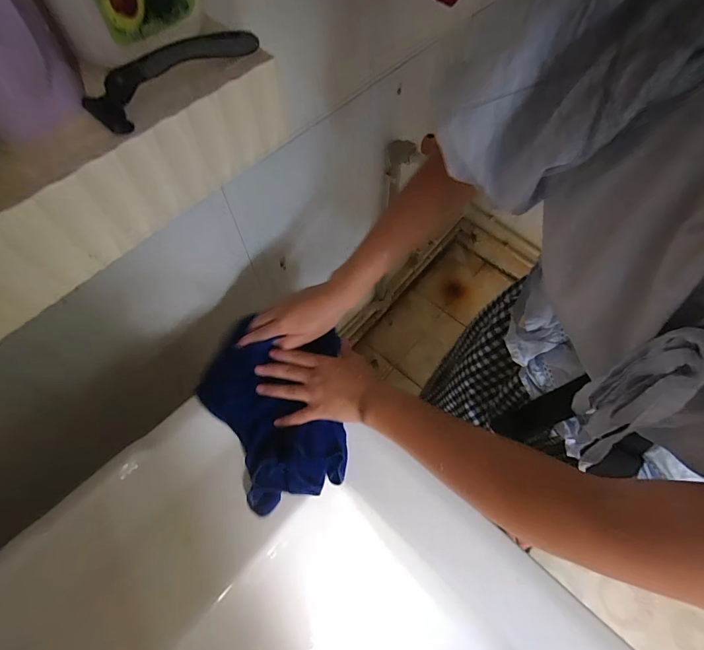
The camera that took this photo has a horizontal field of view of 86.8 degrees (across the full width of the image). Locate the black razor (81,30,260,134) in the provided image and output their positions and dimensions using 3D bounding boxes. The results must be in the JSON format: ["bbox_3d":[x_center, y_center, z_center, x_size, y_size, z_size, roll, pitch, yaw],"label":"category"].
[{"bbox_3d":[-0.132,-0.192,0.271,0.040,0.027,0.135,34,67,17],"label":"black razor"}]

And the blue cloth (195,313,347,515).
[{"bbox_3d":[-0.097,0.095,0.439,0.167,0.038,0.214,-3,63,-4],"label":"blue cloth"}]

